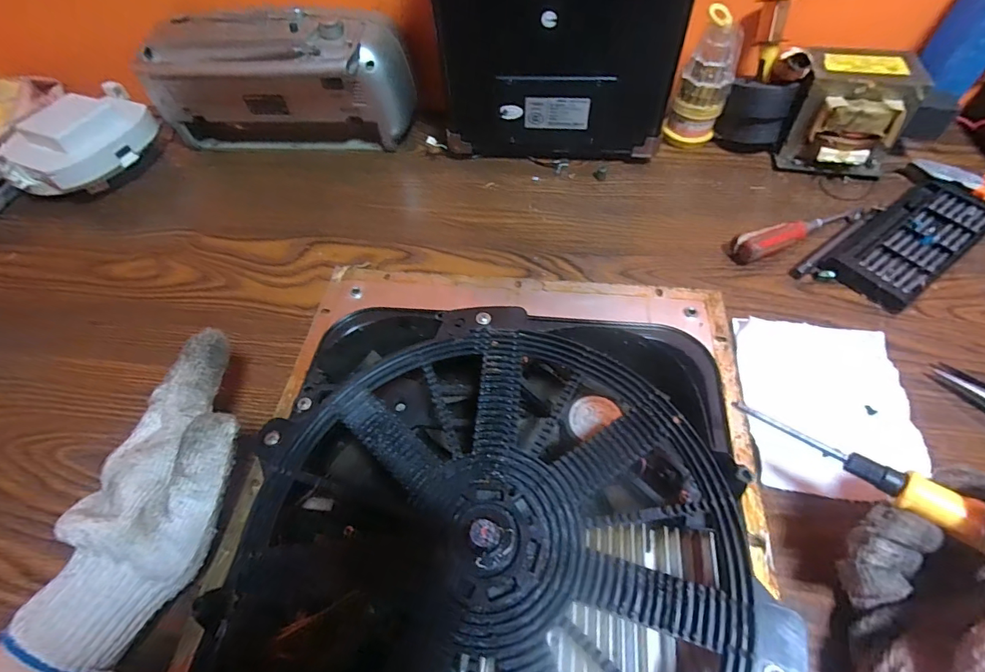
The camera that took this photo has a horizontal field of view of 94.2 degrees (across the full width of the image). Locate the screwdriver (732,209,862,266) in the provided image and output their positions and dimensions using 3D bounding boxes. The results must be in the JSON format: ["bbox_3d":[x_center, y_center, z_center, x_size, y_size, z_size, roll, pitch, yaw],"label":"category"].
[{"bbox_3d":[0.262,-0.091,0.390,0.128,0.025,0.022,-23,58,-11],"label":"screwdriver"}]

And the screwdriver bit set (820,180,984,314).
[{"bbox_3d":[0.349,-0.080,0.379,0.158,0.014,0.066,-33,61,-17],"label":"screwdriver bit set"}]

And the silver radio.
[{"bbox_3d":[-0.213,-0.243,0.465,0.258,0.129,0.073,-4,57,2],"label":"silver radio"}]

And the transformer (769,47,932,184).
[{"bbox_3d":[0.324,-0.201,0.422,0.094,0.081,0.076,16,59,14],"label":"transformer"}]

